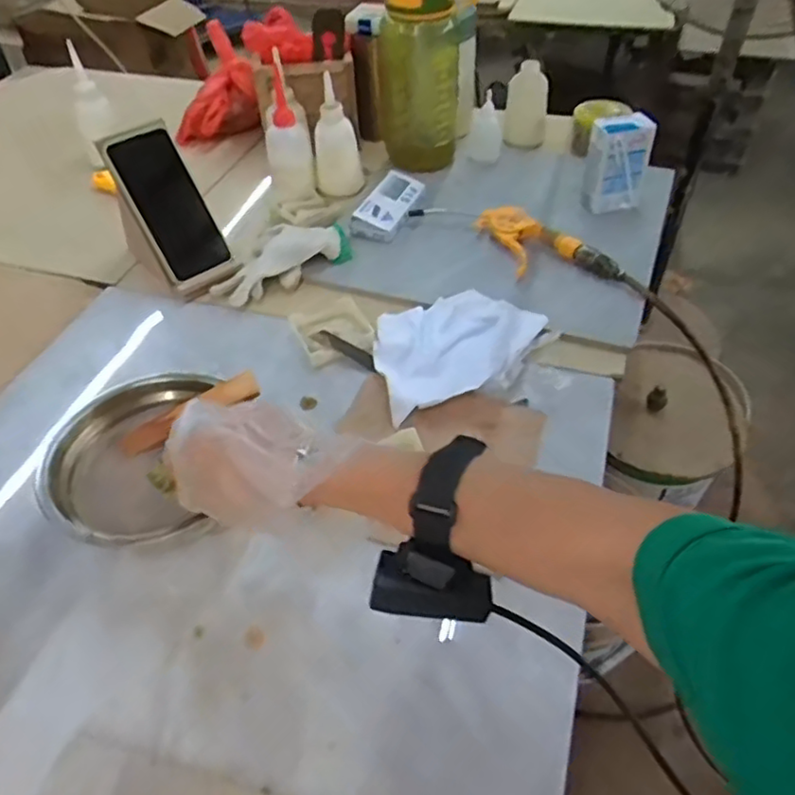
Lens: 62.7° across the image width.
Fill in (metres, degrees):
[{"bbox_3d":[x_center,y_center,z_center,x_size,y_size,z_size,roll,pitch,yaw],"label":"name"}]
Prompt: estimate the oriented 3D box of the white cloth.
[{"bbox_3d":[0.054,-0.058,0.666,0.188,0.029,0.142,-26,50,-21],"label":"white cloth"}]

